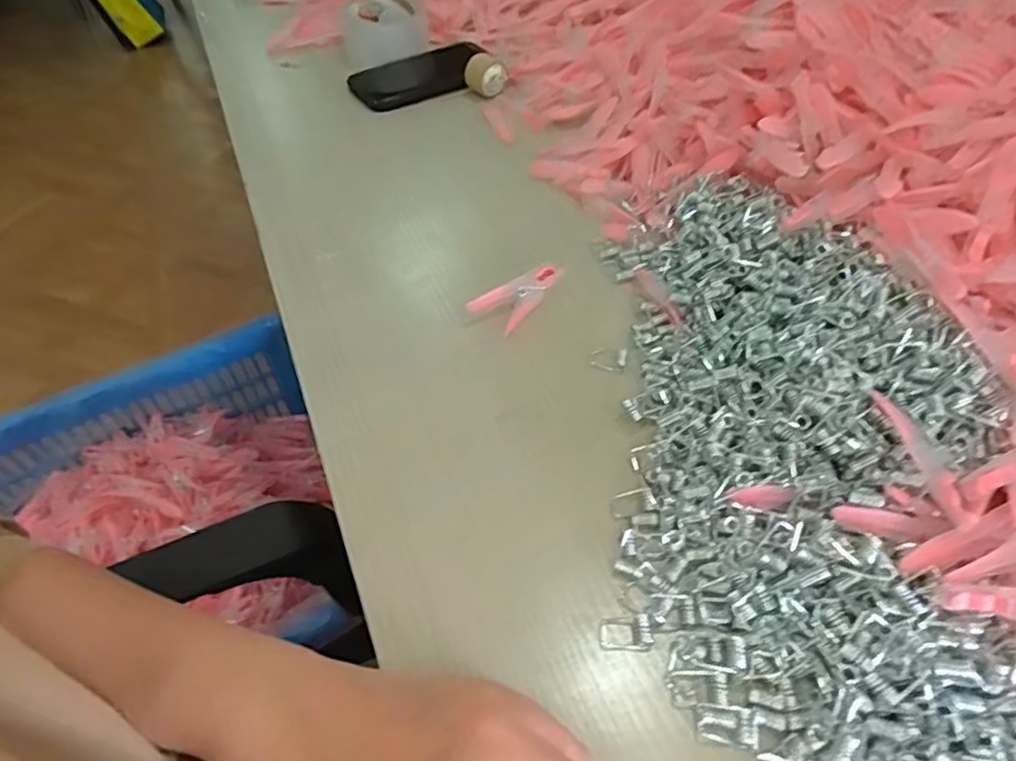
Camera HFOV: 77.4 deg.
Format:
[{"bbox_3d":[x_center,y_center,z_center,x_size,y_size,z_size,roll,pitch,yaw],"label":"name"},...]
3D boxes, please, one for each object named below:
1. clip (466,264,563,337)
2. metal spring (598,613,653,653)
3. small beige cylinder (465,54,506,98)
[{"bbox_3d":[0.008,-0.063,0.441,0.032,0.010,0.074,30,56,24],"label":"clip"},{"bbox_3d":[0.054,0.116,0.291,0.023,0.007,0.015,-3,49,-2],"label":"metal spring"},{"bbox_3d":[-0.023,-0.310,0.638,0.027,0.036,0.034,-35,57,-26],"label":"small beige cylinder"}]

